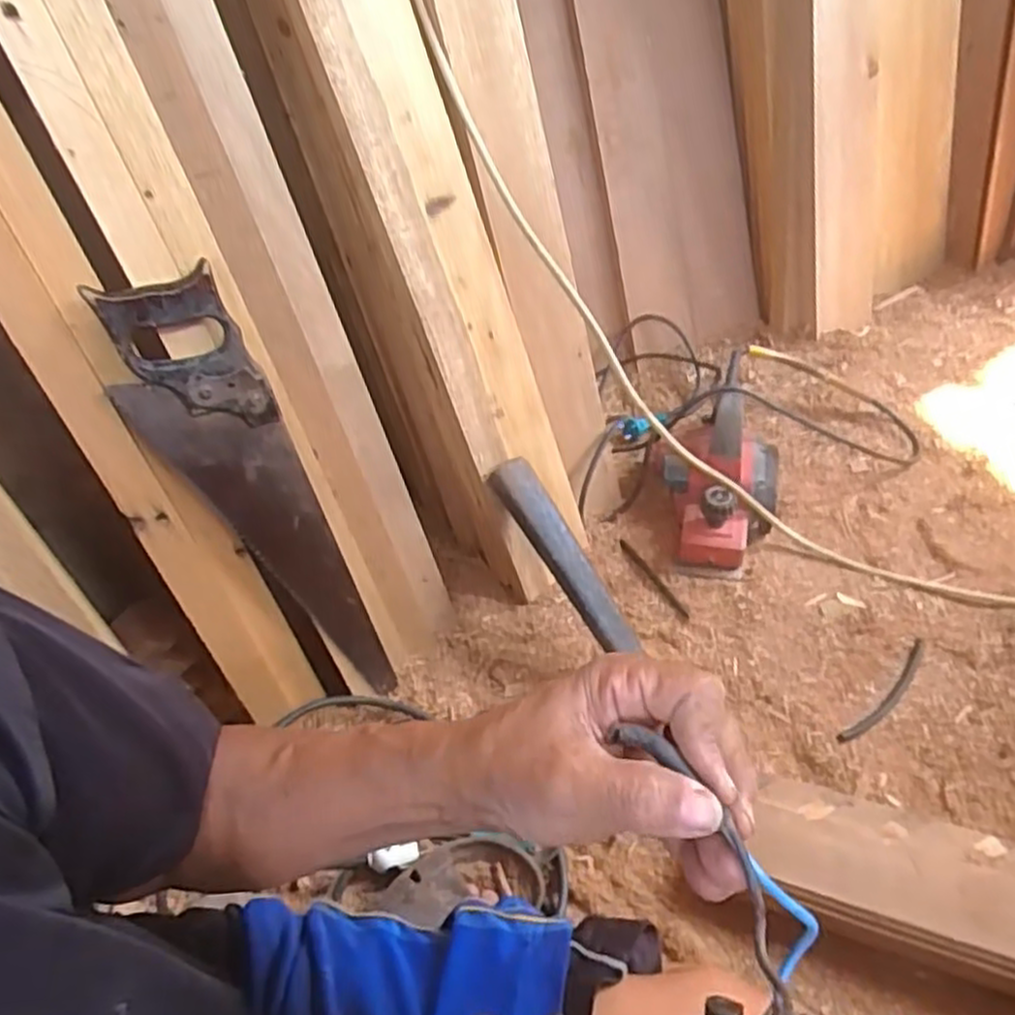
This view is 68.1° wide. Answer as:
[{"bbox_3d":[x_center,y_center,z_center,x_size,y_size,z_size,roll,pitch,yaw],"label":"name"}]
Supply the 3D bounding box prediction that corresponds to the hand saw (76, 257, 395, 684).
[{"bbox_3d":[-0.218,0.017,0.683,0.104,0.455,0.025,-26,38,-12],"label":"hand saw"}]

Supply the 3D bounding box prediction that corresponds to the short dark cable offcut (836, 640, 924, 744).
[{"bbox_3d":[0.402,0.197,0.795,0.161,0.006,0.020,-36,55,-25],"label":"short dark cable offcut"}]

